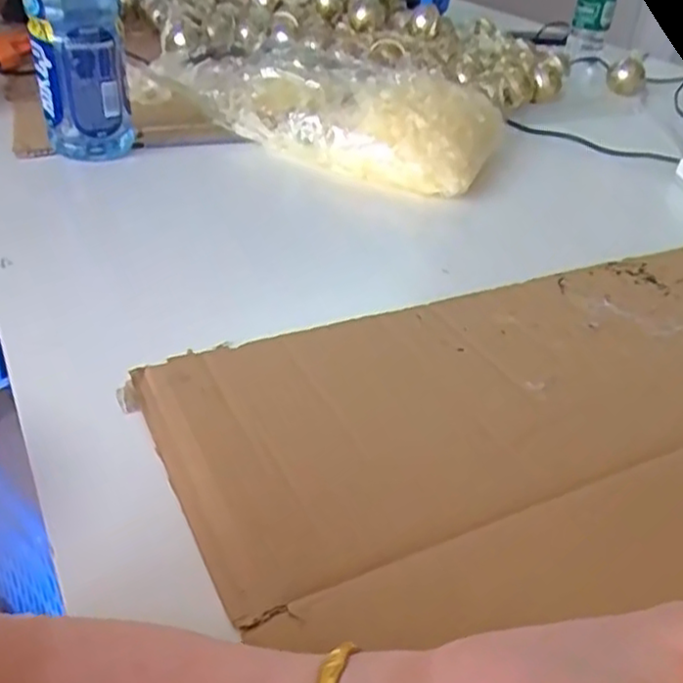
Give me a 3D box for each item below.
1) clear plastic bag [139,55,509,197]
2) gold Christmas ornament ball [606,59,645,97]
[{"bbox_3d":[-0.055,-0.273,0.786,0.461,0.075,0.184,18,37,17],"label":"clear plastic bag"},{"bbox_3d":[0.427,-0.394,1.050,0.052,0.058,0.046,18,37,17],"label":"gold Christmas ornament ball"}]

